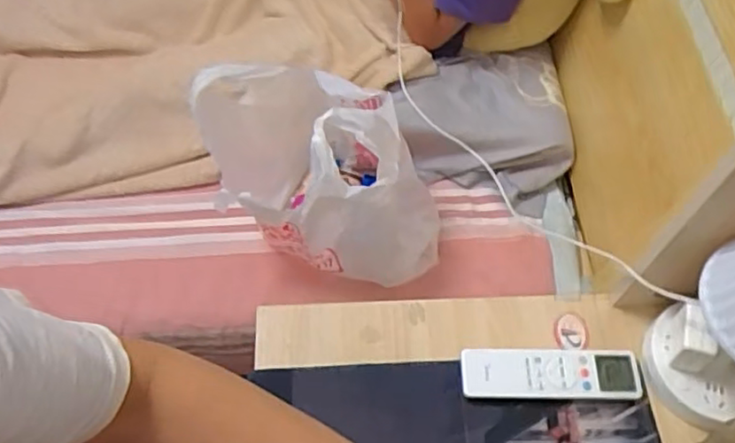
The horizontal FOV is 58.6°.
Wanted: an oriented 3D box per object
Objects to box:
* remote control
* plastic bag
[{"bbox_3d":[0.180,0.151,0.647,0.174,0.022,0.049,0,60,0],"label":"remote control"},{"bbox_3d":[-0.082,-0.087,0.942,0.392,0.278,0.229,19,61,10],"label":"plastic bag"}]

